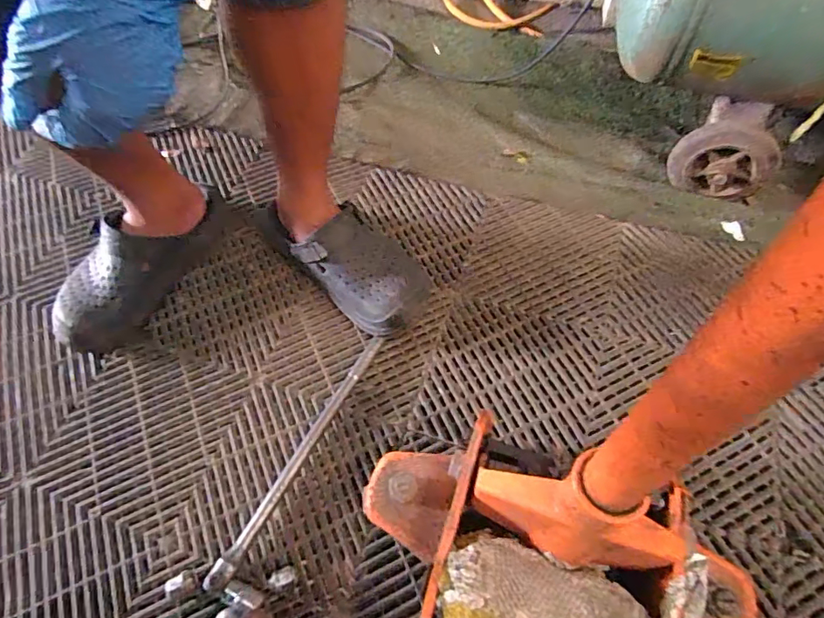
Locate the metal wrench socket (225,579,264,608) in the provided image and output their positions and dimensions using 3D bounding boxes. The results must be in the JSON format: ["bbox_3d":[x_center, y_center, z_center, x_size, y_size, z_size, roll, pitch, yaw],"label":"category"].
[{"bbox_3d":[-0.165,0.281,0.484,0.038,0.012,0.013,32,62,-3],"label":"metal wrench socket"}]

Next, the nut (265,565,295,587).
[{"bbox_3d":[-0.135,0.274,0.502,0.031,0.019,0.017,-14,58,-7],"label":"nut"}]

